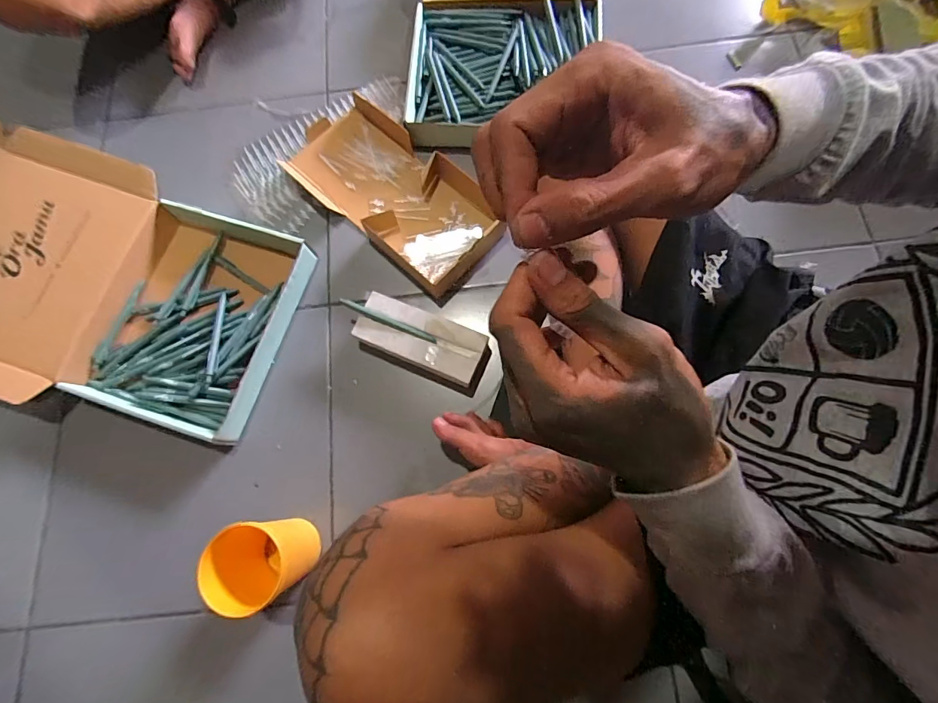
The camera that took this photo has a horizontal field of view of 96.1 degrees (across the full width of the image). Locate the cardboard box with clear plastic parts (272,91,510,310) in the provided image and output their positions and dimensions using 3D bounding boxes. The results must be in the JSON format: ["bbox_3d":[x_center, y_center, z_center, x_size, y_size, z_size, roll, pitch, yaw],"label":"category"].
[{"bbox_3d":[-0.123,-0.255,0.658,0.367,0.059,0.177,42,79,9],"label":"cardboard box with clear plastic parts"}]

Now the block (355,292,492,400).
[{"bbox_3d":[-0.066,-0.013,0.604,0.186,0.059,0.087,23,77,6],"label":"block"}]

